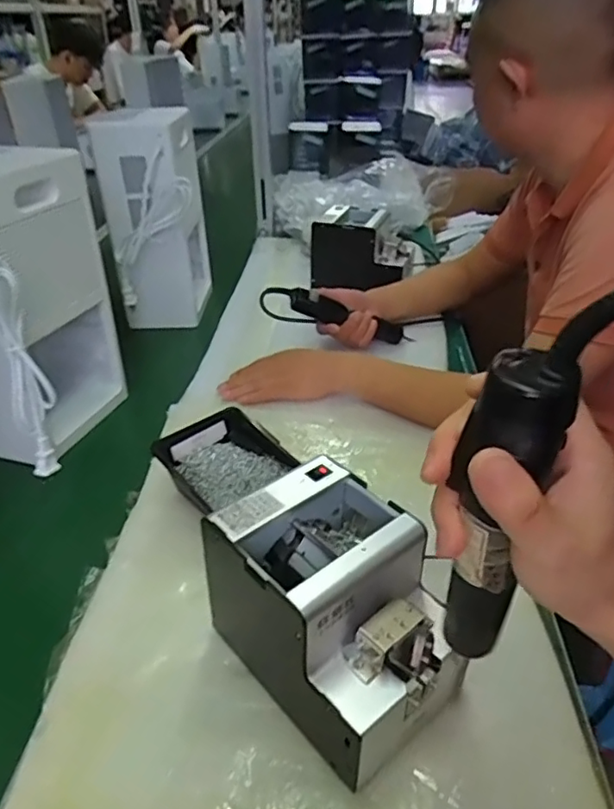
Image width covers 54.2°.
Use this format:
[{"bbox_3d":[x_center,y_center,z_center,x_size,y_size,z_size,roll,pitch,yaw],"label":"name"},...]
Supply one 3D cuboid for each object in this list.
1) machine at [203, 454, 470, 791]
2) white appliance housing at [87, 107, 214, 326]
[{"bbox_3d":[0.024,0.163,0.475,0.130,0.150,0.178,-25,41,-34],"label":"machine"},{"bbox_3d":[-0.275,-0.338,1.091,0.149,0.343,0.236,-2,33,-2],"label":"white appliance housing"}]

